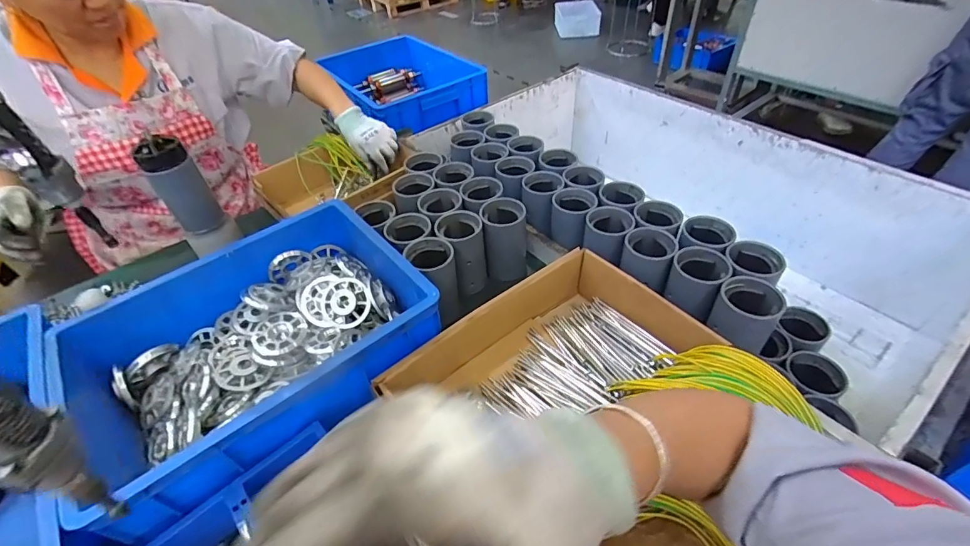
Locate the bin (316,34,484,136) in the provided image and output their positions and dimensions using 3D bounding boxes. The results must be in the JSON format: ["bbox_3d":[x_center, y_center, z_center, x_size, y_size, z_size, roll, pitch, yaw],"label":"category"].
[{"bbox_3d":[-0.241,-0.552,1.317,0.378,0.135,0.528,-25,48,-19],"label":"bin"}]

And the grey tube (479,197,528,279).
[{"bbox_3d":[0.036,-0.055,0.752,0.072,0.132,0.064,-2,44,3],"label":"grey tube"}]

